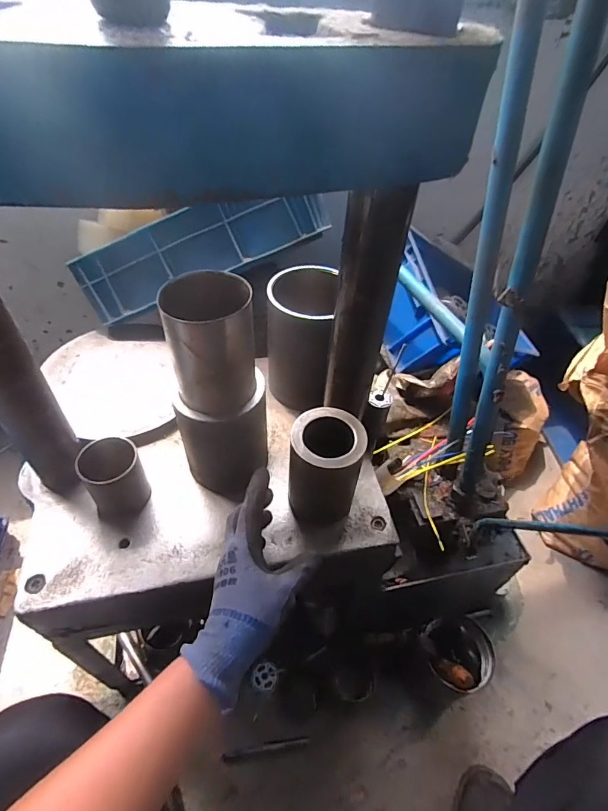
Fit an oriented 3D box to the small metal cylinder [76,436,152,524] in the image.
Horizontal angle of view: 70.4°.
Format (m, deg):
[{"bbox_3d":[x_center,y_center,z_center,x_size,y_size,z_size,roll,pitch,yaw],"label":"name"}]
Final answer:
[{"bbox_3d":[-0.238,0.096,0.551,0.069,0.088,0.072,-21,53,-22],"label":"small metal cylinder"}]

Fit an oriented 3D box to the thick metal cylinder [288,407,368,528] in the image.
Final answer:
[{"bbox_3d":[0.025,0.082,0.546,0.088,0.138,0.087,7,48,1],"label":"thick metal cylinder"}]

